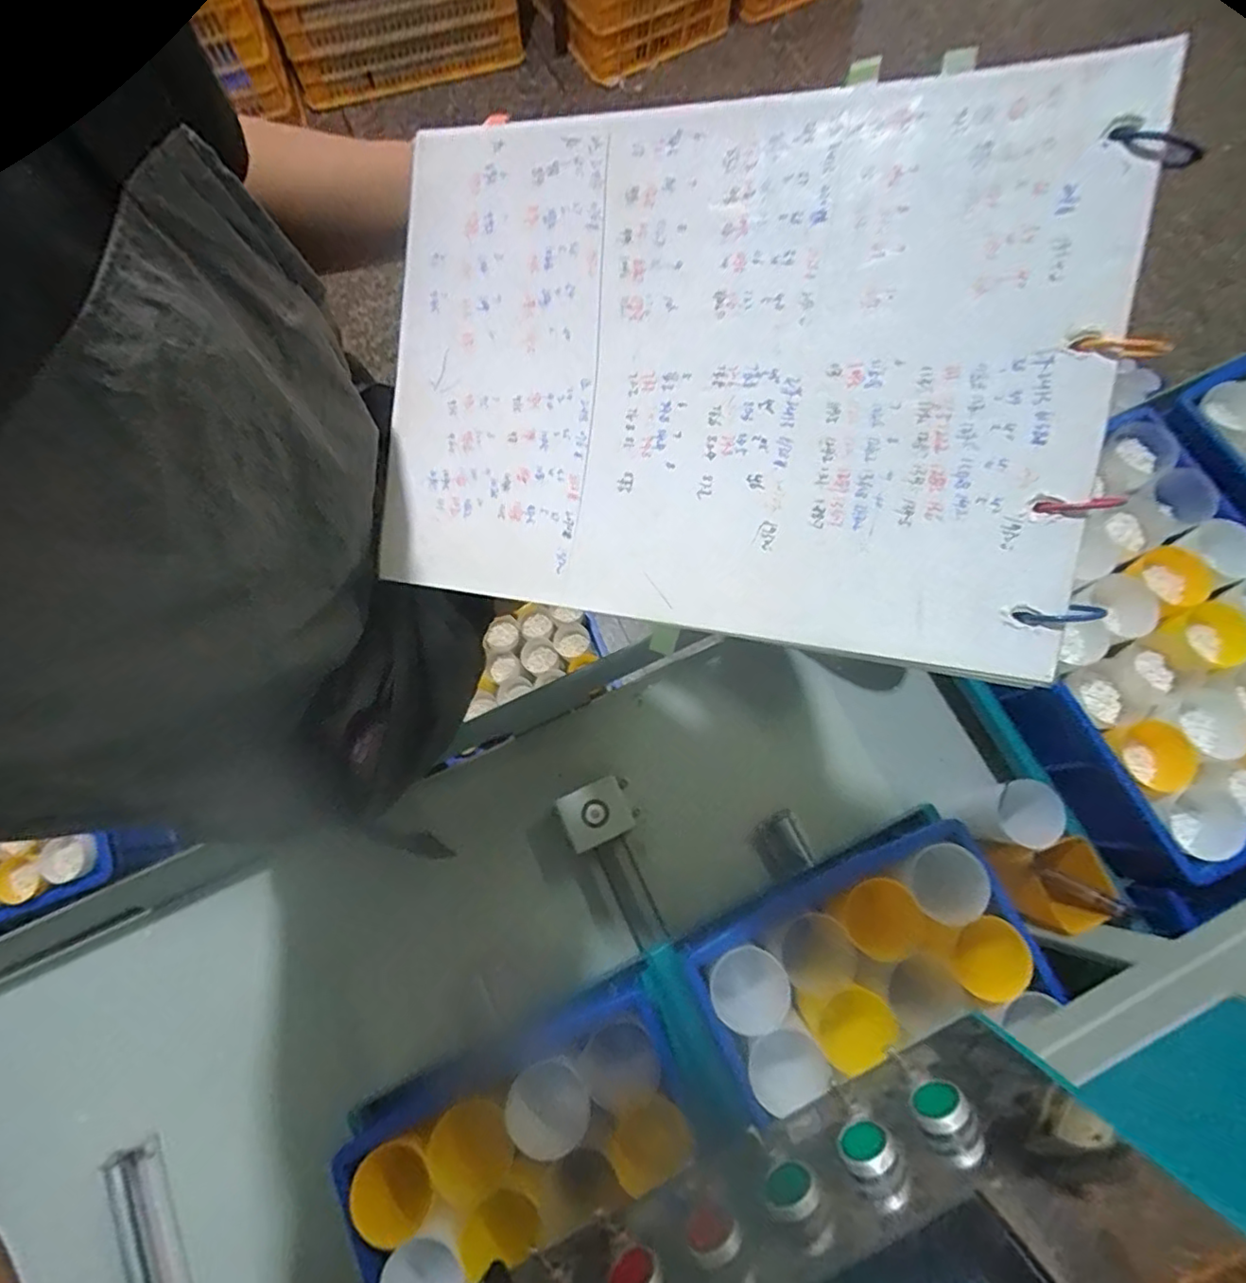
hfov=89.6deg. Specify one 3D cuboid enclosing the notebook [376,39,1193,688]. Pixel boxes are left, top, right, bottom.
[{"bbox_3d":[0.028,-0.110,0.253,0.280,0.012,0.204,11,98,18],"label":"notebook"}]

